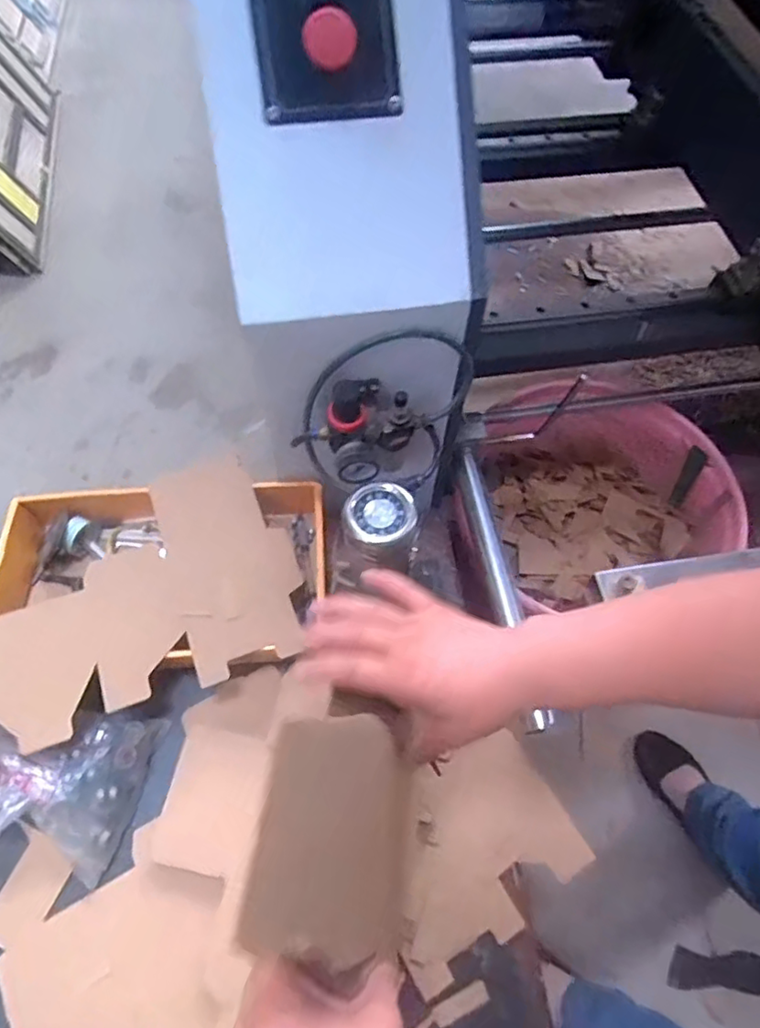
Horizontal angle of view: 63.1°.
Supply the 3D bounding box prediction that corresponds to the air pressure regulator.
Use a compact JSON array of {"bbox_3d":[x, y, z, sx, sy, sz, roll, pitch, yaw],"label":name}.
[{"bbox_3d":[-0.015,-0.084,0.603,0.079,0.069,0.086,33,67,15],"label":"air pressure regulator"}]

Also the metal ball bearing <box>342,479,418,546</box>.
[{"bbox_3d":[0.001,-0.002,0.561,0.061,0.013,0.061,18,64,8],"label":"metal ball bearing"}]

